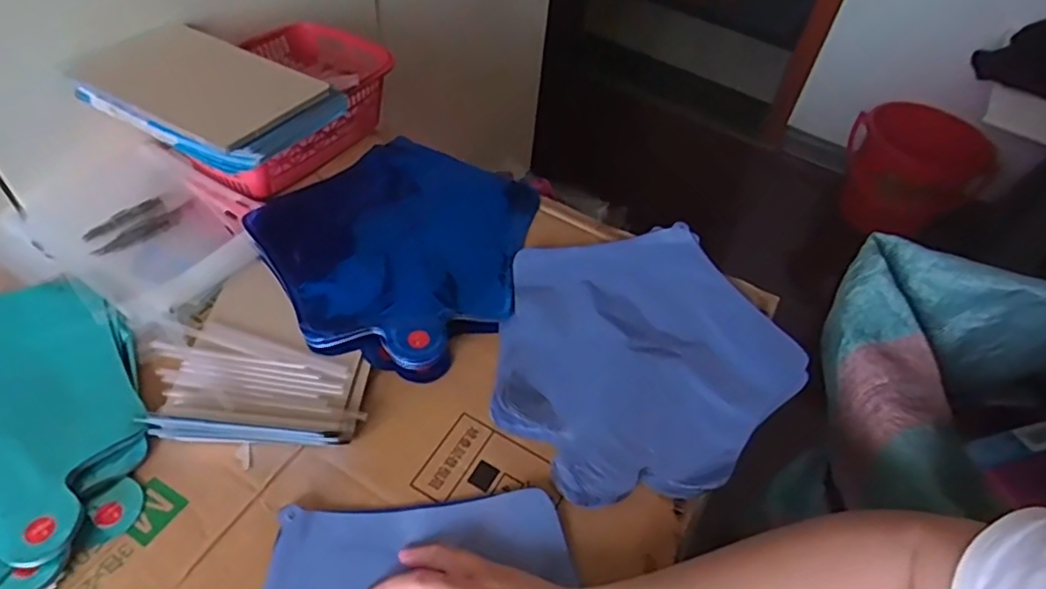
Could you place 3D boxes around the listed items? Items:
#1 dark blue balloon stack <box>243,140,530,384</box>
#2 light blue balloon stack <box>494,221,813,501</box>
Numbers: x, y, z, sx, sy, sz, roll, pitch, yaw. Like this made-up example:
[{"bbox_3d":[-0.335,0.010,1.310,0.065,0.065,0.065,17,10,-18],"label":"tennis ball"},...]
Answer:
[{"bbox_3d":[-0.101,-0.053,0.551,0.232,0.016,0.247,32,53,21],"label":"dark blue balloon stack"},{"bbox_3d":[0.090,0.038,0.498,0.237,0.015,0.222,-18,53,-21],"label":"light blue balloon stack"}]

